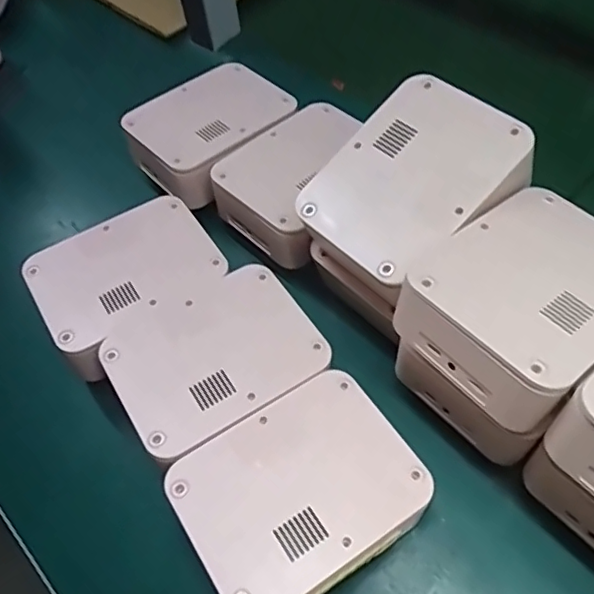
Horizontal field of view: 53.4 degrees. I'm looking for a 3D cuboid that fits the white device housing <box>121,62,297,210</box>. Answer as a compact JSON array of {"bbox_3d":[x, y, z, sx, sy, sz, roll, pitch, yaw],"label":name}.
[{"bbox_3d":[-0.072,-0.143,0.506,0.132,0.040,0.104,-34,59,-17],"label":"white device housing"}]

